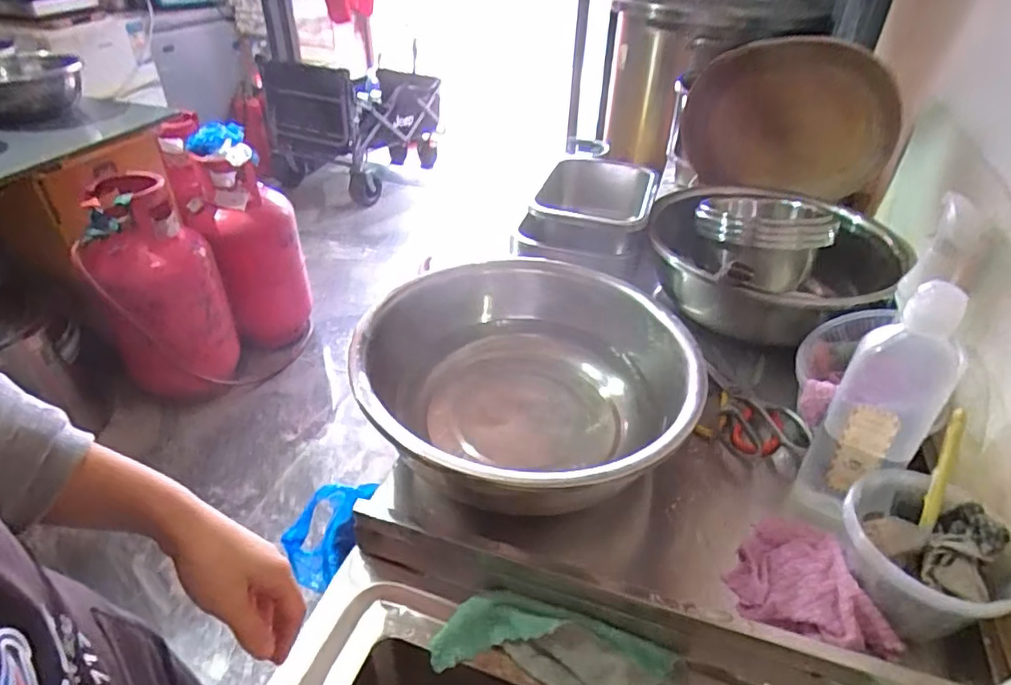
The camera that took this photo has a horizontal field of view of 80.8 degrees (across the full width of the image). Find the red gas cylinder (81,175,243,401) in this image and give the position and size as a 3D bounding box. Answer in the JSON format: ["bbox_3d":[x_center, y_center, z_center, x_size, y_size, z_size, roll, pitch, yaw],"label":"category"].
[{"bbox_3d":[-0.964,-0.113,1.690,0.308,0.646,0.283,-20,43,-26],"label":"red gas cylinder"}]

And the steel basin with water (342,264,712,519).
[{"bbox_3d":[0.021,0.055,0.712,0.367,0.128,0.379,1,37,-1],"label":"steel basin with water"}]

